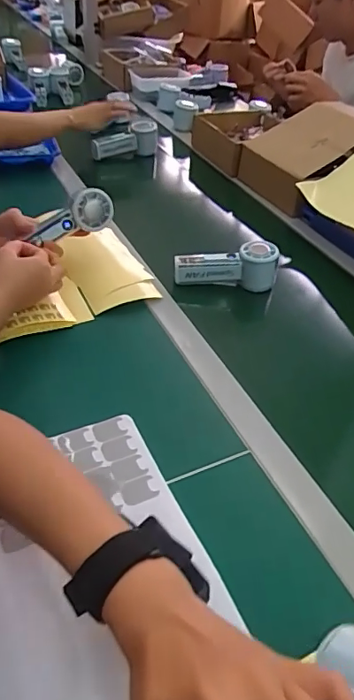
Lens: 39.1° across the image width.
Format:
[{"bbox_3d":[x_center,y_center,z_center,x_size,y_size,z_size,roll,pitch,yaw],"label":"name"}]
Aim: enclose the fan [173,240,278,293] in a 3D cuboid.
[{"bbox_3d":[0.071,-0.130,0.741,0.152,0.062,0.048,2,43,-4],"label":"fan"}]

